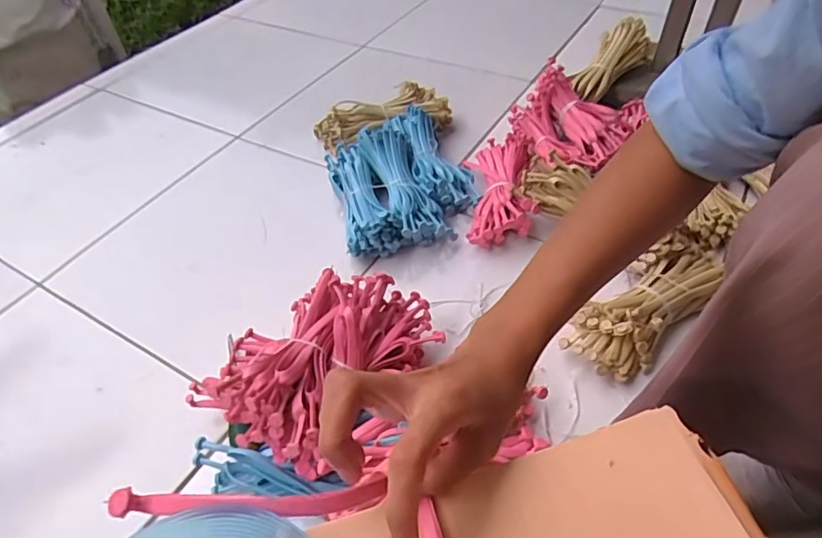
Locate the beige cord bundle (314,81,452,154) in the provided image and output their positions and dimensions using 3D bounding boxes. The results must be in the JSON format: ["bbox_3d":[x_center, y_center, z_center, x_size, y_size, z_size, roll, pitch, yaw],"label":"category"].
[{"bbox_3d":[-0.047,-0.259,0.911,0.232,0.059,0.082,-16,48,-10],"label":"beige cord bundle"}]

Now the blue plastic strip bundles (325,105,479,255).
[{"bbox_3d":[-0.016,-0.146,0.798,0.203,0.068,0.263,-13,48,-7],"label":"blue plastic strip bundles"}]

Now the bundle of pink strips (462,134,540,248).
[{"bbox_3d":[0.129,-0.119,0.777,0.096,0.050,0.204,-1,47,4],"label":"bundle of pink strips"}]

